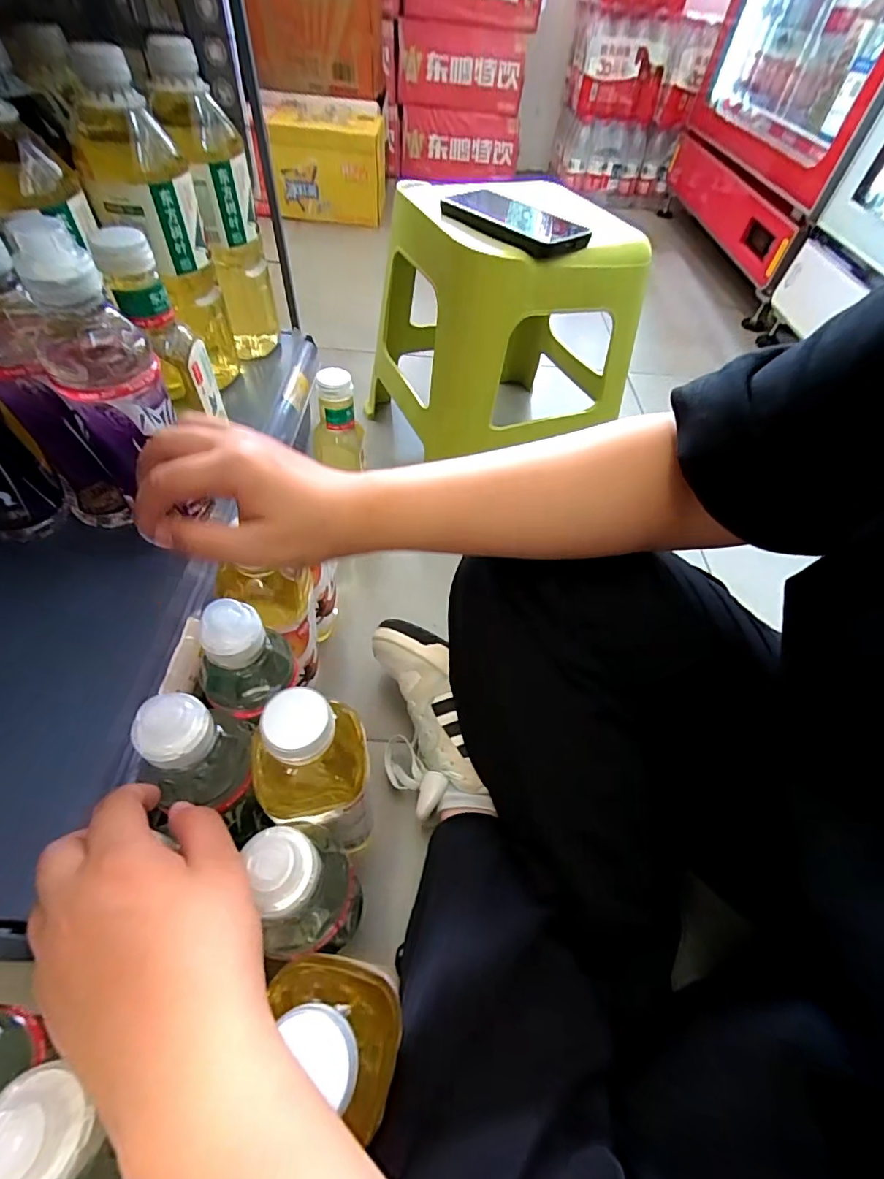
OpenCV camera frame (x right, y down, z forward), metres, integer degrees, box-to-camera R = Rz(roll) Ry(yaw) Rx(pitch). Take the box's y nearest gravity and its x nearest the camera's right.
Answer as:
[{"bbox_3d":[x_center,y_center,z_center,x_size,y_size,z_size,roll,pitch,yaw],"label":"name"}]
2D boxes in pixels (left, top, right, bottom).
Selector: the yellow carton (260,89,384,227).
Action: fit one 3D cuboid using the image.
[{"bbox_3d":[-0.307,-1.148,1.314,0.307,0.215,0.235,2,52,-4],"label":"yellow carton"}]

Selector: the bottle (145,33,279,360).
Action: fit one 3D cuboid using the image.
[{"bbox_3d":[-0.241,-0.400,0.546,0.079,0.271,0.082,-13,55,-15],"label":"bottle"}]

